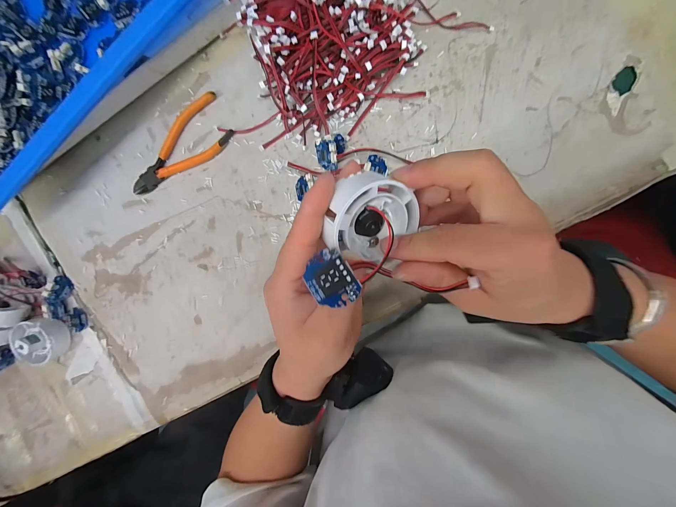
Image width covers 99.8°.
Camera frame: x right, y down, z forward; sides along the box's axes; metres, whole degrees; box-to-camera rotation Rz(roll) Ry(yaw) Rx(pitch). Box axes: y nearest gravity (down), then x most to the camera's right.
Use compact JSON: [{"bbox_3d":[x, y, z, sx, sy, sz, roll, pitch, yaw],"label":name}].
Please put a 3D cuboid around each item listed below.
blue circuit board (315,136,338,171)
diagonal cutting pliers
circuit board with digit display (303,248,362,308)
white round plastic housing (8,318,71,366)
[{"bbox_3d":[-0.010,-0.097,0.275,0.024,0.008,0.030,13,122,37],"label":"blue circuit board"},{"bbox_3d":[-0.171,-0.110,0.303,0.133,0.009,0.054,-35,90,10],"label":"diagonal cutting pliers"},{"bbox_3d":[-0.003,0.012,0.136,0.021,0.004,0.027,-33,79,-10],"label":"circuit board with digit display"},{"bbox_3d":[-0.356,0.105,0.340,0.046,0.033,0.053,-19,93,9],"label":"white round plastic housing"}]

